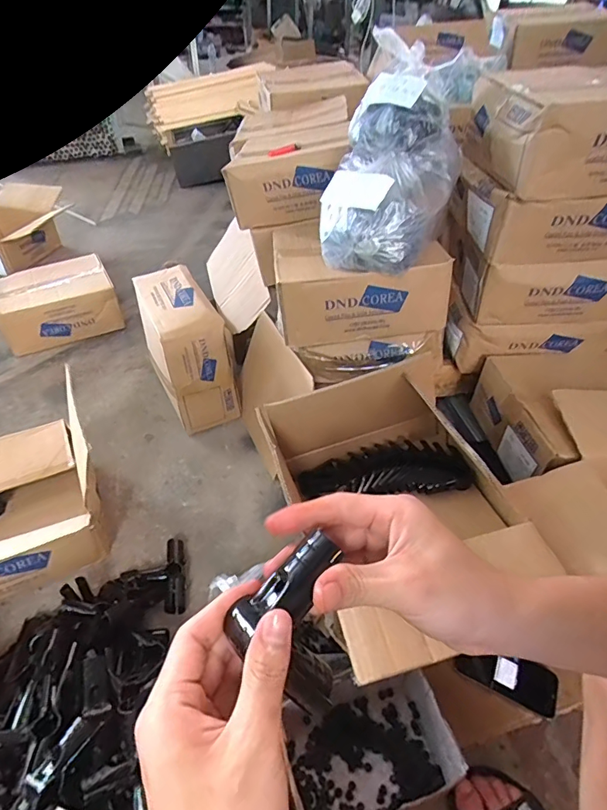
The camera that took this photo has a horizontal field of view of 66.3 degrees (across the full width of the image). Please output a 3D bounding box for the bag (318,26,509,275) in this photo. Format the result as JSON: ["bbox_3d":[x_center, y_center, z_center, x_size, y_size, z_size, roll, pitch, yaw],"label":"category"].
[{"bbox_3d":[0.172,-0.455,0.851,0.215,0.123,0.448,13,82,14],"label":"bag"}]

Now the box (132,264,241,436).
[{"bbox_3d":[-0.292,-0.145,1.142,0.152,0.272,0.328,-17,45,-19],"label":"box"}]

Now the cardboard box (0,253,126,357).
[{"bbox_3d":[-0.777,-0.317,1.475,0.334,0.147,0.292,-20,46,-22],"label":"cardboard box"}]

